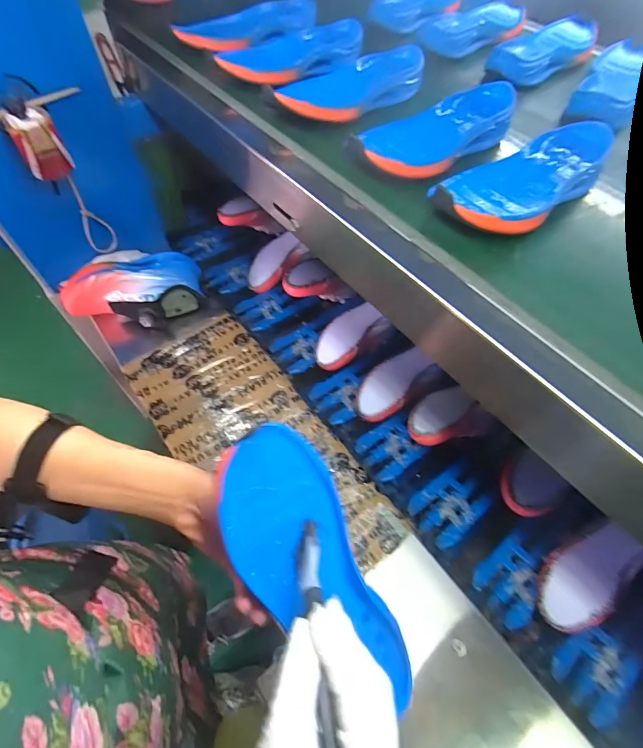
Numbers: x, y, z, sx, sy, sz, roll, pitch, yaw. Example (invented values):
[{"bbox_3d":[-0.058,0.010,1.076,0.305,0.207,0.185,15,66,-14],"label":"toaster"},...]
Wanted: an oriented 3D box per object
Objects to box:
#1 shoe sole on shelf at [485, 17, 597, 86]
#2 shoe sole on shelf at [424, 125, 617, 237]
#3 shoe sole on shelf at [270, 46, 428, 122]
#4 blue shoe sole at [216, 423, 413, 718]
[{"bbox_3d":[0.370,-0.530,0.642,0.258,0.034,0.088,-32,63,-21],"label":"shoe sole on shelf"},{"bbox_3d":[0.236,-0.217,0.440,0.248,0.041,0.100,-27,62,-18],"label":"shoe sole on shelf"},{"bbox_3d":[0.045,-0.399,0.545,0.230,0.038,0.115,-17,59,-13],"label":"shoe sole on shelf"},{"bbox_3d":[-0.004,0.162,0.328,0.099,0.024,0.246,-33,94,-21],"label":"blue shoe sole"}]

